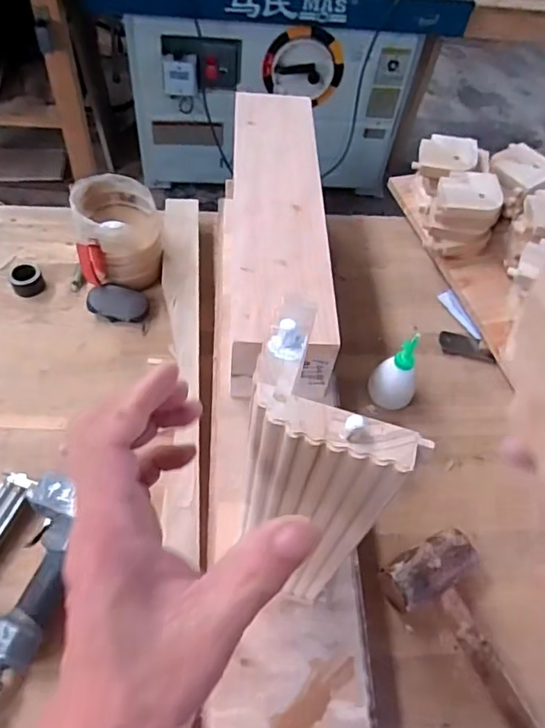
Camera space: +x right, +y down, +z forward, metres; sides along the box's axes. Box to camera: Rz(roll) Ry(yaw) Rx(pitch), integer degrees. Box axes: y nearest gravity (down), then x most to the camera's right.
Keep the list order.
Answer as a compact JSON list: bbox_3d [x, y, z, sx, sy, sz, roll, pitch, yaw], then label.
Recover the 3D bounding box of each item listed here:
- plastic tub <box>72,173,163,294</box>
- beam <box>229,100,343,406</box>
[{"bbox_3d":[-0.232,-0.191,0.835,0.118,0.124,0.136,-9,58,-12],"label":"plastic tub"},{"bbox_3d":[0.005,-0.190,0.774,0.126,0.111,0.493,2,56,-6],"label":"beam"}]

